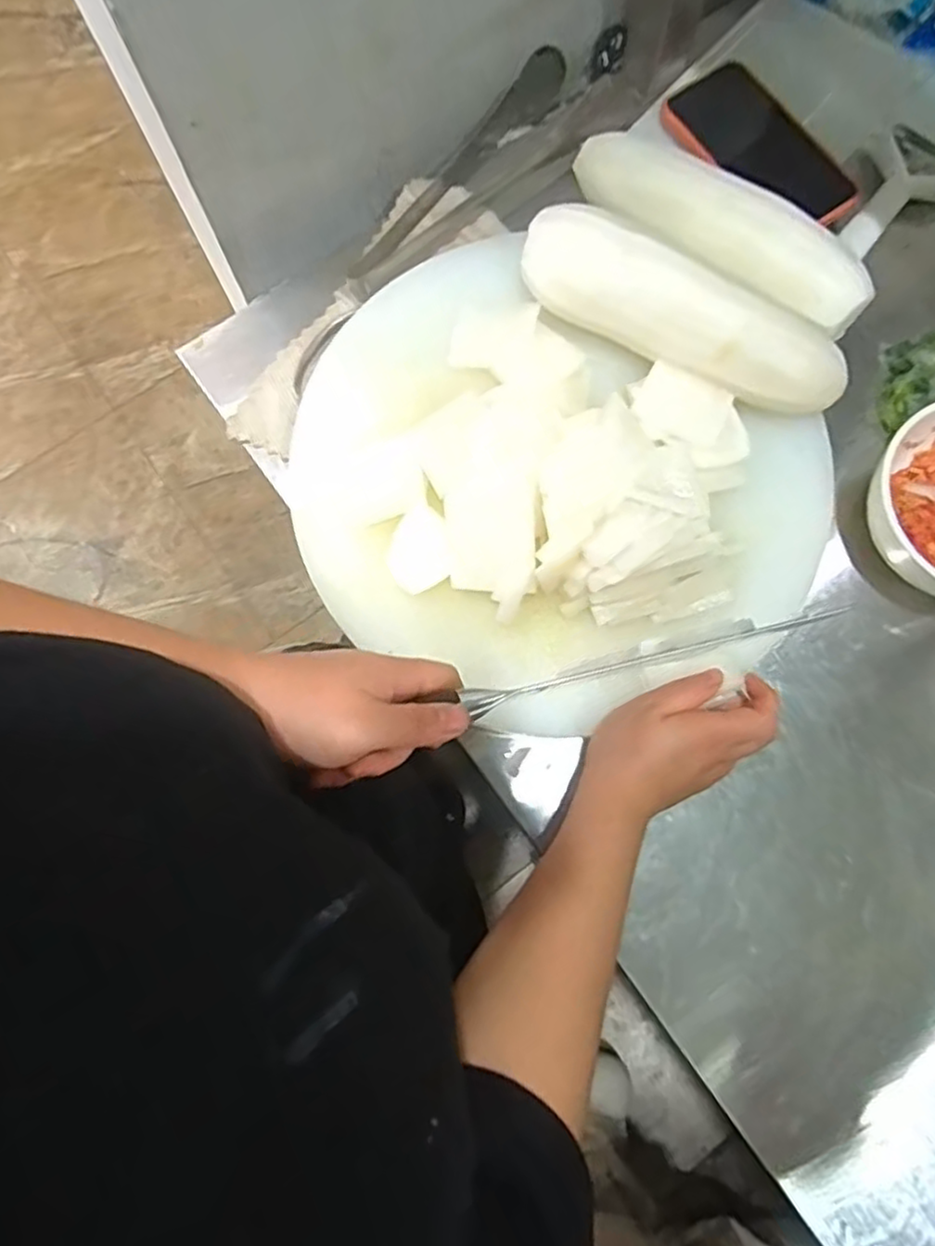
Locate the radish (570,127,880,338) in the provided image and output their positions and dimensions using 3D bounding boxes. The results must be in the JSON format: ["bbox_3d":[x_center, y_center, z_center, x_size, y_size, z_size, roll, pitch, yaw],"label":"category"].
[{"bbox_3d":[0.182,-0.289,0.520,0.238,0.061,0.063,39,81,9],"label":"radish"}]

